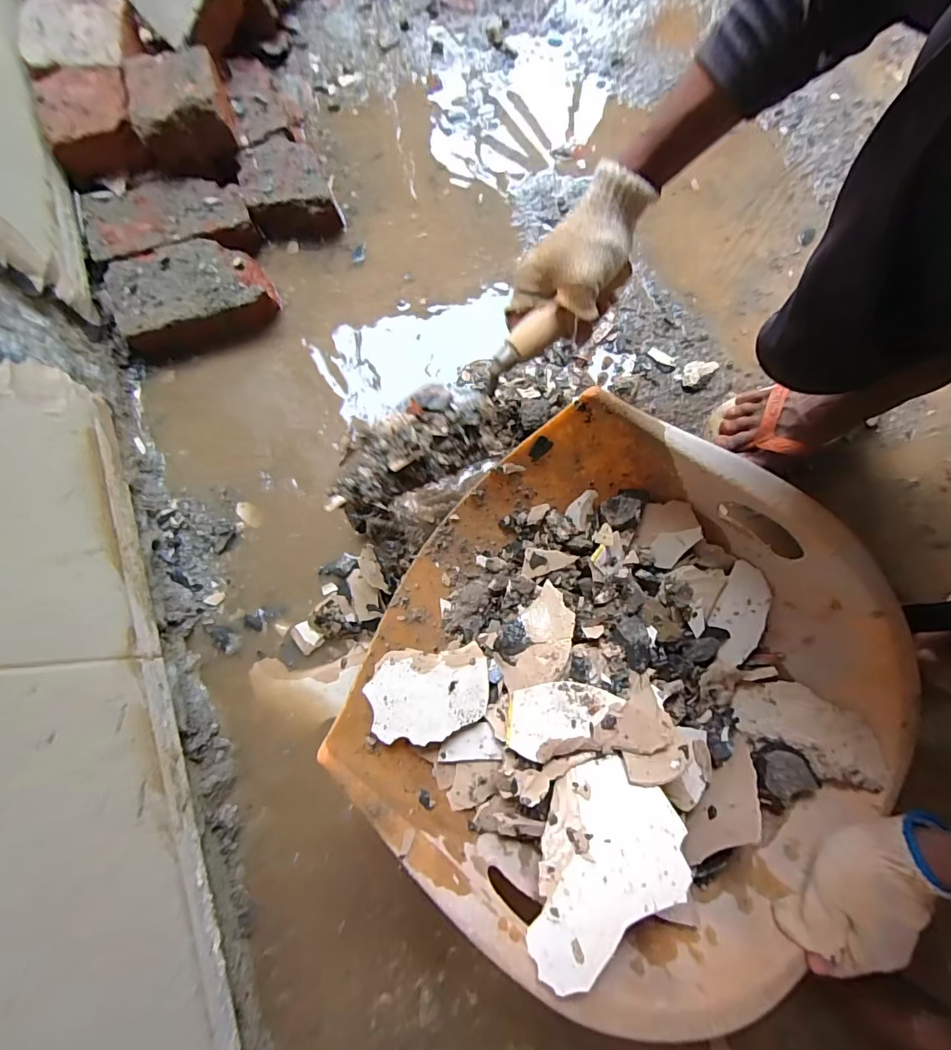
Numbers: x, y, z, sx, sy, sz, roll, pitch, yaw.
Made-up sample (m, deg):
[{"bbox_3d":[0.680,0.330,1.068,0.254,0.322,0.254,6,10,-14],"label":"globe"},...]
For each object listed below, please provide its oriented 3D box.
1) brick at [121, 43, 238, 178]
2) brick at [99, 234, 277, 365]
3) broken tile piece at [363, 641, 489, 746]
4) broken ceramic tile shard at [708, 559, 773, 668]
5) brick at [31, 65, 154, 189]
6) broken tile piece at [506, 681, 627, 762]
[{"bbox_3d":[-0.360,-0.511,0.584,0.107,0.075,0.112,-14,75,2],"label":"brick"},{"bbox_3d":[-0.353,-0.282,0.582,0.186,0.057,0.115,-23,78,-4],"label":"brick"},{"bbox_3d":[-0.032,0.126,0.353,0.098,0.004,0.064,2,67,-32],"label":"broken tile piece"},{"bbox_3d":[0.246,0.084,0.432,0.050,0.006,0.094,17,91,-2],"label":"broken ceramic tile shard"},{"bbox_3d":[-0.465,-0.492,0.578,0.105,0.070,0.103,-18,75,1],"label":"brick"},{"bbox_3d":[0.067,0.150,0.358,0.081,0.007,0.056,5,77,6],"label":"broken tile piece"}]

